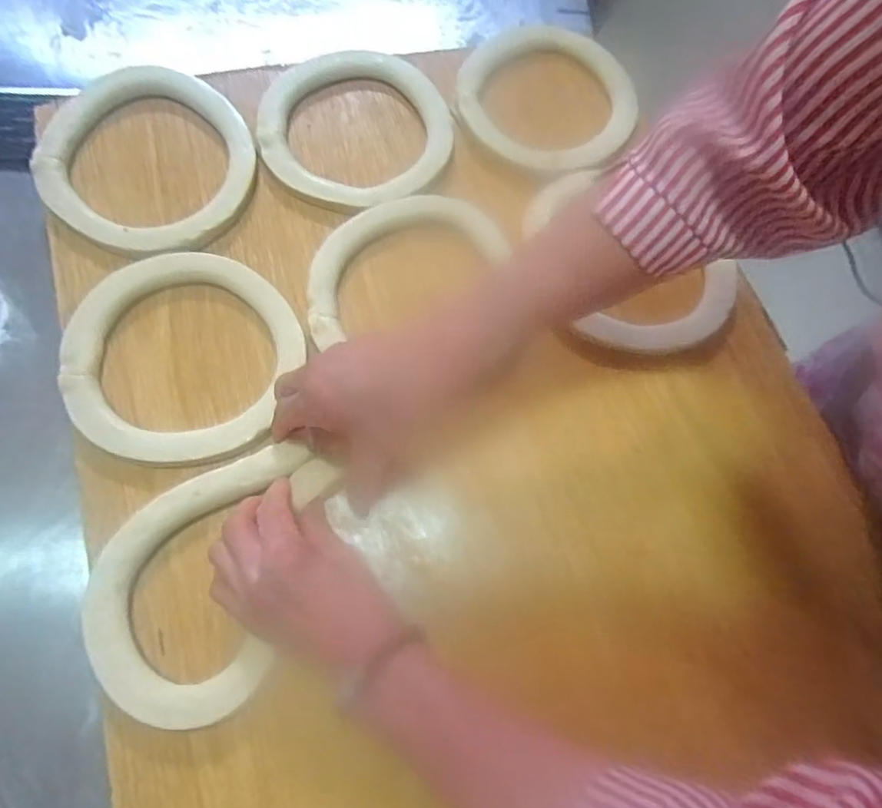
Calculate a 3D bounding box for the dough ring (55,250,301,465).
[{"bbox_3d":[-0.186,-0.036,0.427,0.165,0.028,0.163,1,68,-2],"label":"dough ring"}]

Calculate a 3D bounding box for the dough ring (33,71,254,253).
[{"bbox_3d":[-0.243,-0.205,0.471,0.178,0.018,0.163,1,68,-2],"label":"dough ring"}]

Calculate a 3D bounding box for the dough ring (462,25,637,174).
[{"bbox_3d":[0.100,-0.289,0.542,0.160,0.031,0.173,1,68,-2],"label":"dough ring"}]

